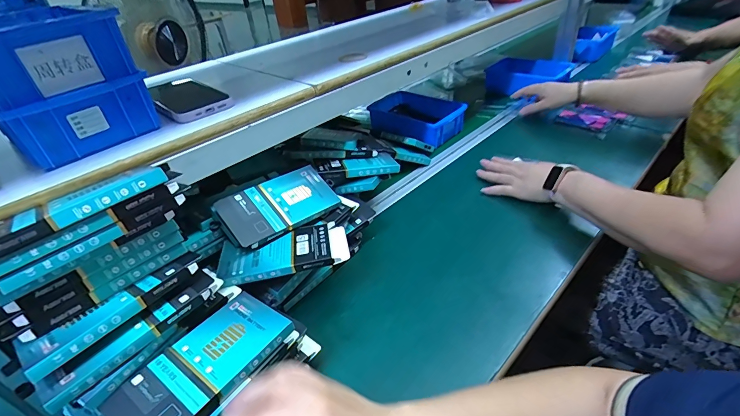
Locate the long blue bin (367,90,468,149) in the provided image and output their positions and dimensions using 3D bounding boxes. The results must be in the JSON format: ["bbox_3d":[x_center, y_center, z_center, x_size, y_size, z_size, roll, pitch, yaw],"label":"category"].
[{"bbox_3d":[0.100,-0.214,0.885,0.216,0.066,0.128,28,47,33],"label":"long blue bin"}]

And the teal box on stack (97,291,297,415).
[{"bbox_3d":[-0.153,0.142,0.345,0.081,0.012,0.152,19,43,31],"label":"teal box on stack"}]

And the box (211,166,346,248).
[{"bbox_3d":[-0.121,-0.005,0.503,0.154,0.016,0.079,-29,69,-36],"label":"box"}]

